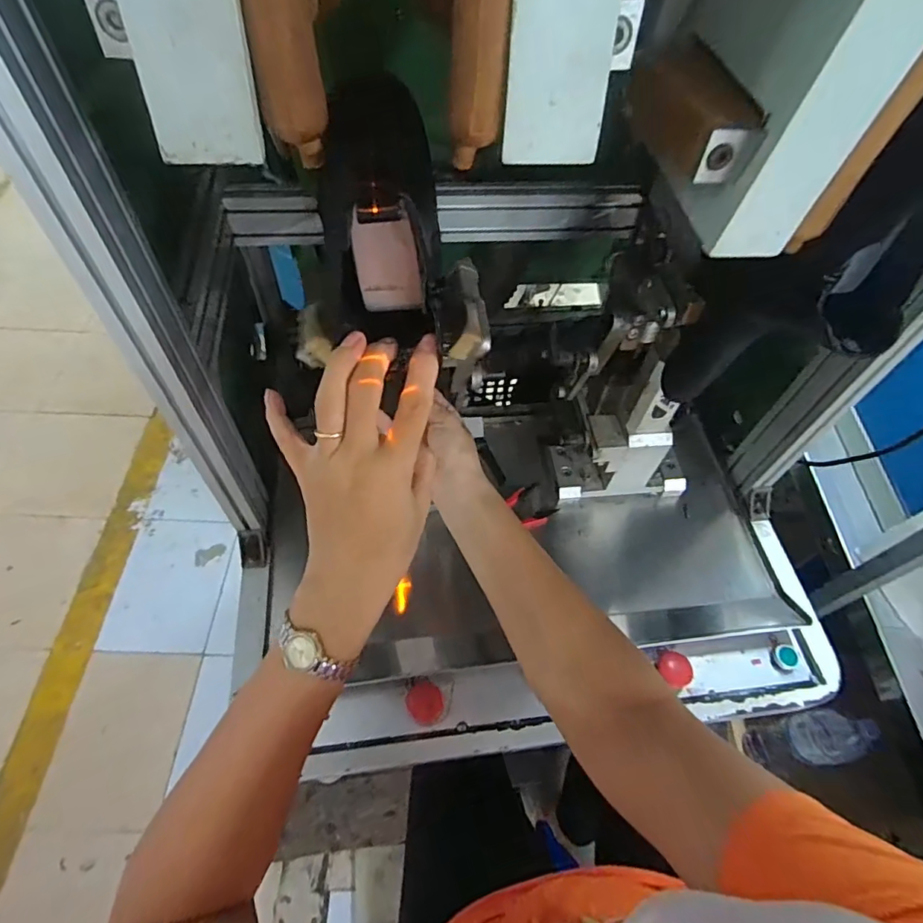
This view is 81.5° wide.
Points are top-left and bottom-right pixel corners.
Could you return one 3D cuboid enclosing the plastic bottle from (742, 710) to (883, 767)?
[{"bbox_3d":[0.640,0.516,0.992,0.084,0.285,0.090,-3,57,-5],"label":"plastic bottle"}]

